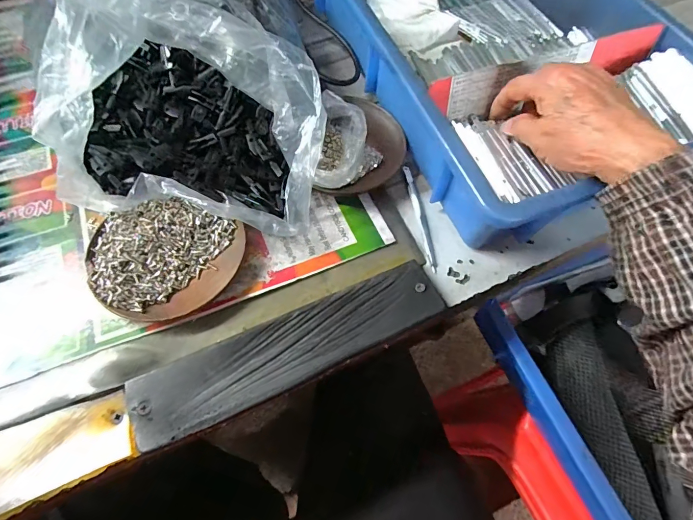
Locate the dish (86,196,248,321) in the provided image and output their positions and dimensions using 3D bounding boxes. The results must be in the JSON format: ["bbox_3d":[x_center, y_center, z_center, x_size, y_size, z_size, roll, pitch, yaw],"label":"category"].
[{"bbox_3d":[-0.140,-0.002,0.284,0.107,0.023,0.092,14,63,5],"label":"dish"}]

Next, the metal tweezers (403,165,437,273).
[{"bbox_3d":[0.066,-0.038,0.332,0.009,0.006,0.105,-8,63,-6],"label":"metal tweezers"}]

